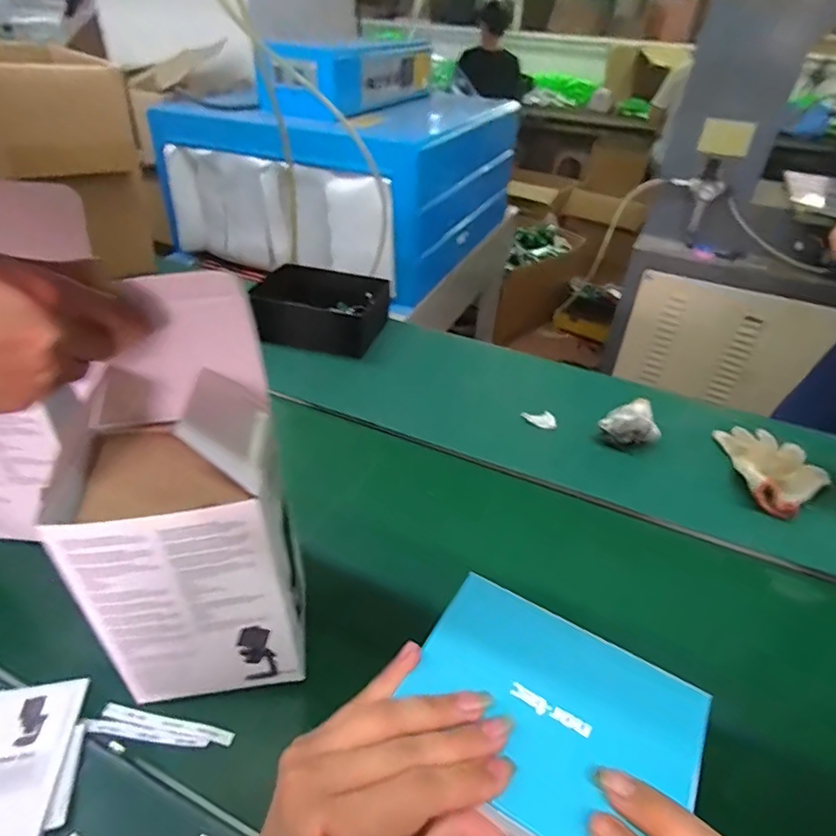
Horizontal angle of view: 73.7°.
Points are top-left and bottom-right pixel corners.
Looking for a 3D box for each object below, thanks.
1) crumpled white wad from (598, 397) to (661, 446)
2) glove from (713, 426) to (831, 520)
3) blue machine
[{"bbox_3d":[0.324,0.010,0.848,0.080,0.056,0.058,-9,39,-17],"label":"crumpled white wad"},{"bbox_3d":[0.522,0.066,0.807,0.133,0.033,0.203,7,37,4],"label":"glove"},{"bbox_3d":[-0.217,-0.772,1.624,0.783,0.501,0.913,17,39,17],"label":"blue machine"}]

